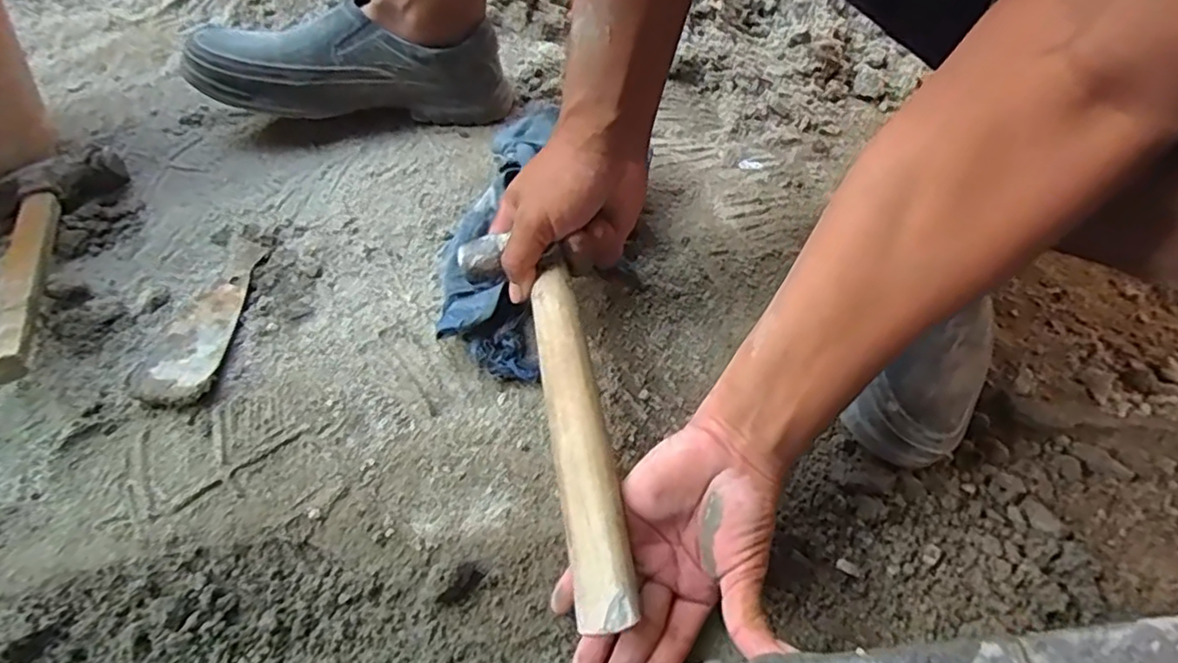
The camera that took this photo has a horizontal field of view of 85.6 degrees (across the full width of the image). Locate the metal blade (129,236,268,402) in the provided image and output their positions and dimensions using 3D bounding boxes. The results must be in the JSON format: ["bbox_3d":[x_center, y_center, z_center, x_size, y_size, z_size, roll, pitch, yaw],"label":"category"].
[{"bbox_3d":[-0.264,-0.013,0.440,0.049,0.009,0.142,7,54,0],"label":"metal blade"}]

